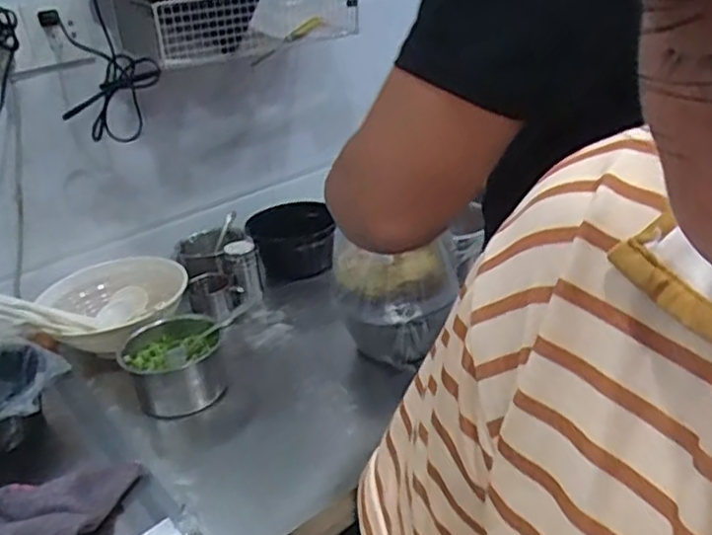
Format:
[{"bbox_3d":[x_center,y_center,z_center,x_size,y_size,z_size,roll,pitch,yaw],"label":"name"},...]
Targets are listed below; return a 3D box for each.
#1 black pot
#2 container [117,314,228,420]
[{"bbox_3d":[-0.117,-0.043,1.230,0.144,0.100,0.182,-13,29,-10],"label":"black pot"},{"bbox_3d":[-0.244,0.133,0.924,0.132,0.079,0.139,-18,30,-19],"label":"container"}]

